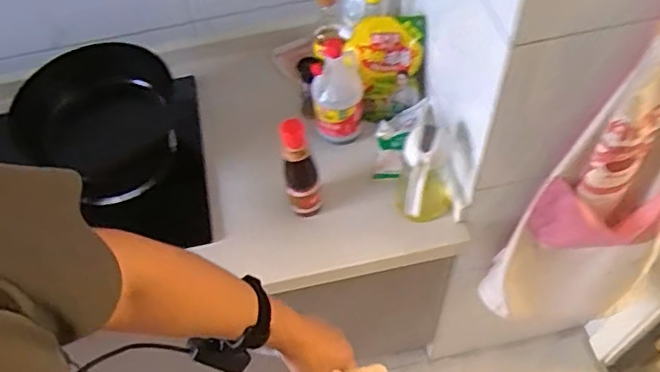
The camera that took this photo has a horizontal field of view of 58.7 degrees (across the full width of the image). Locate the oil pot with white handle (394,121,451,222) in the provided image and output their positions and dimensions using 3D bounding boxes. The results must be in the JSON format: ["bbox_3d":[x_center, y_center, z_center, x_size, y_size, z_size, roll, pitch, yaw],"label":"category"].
[{"bbox_3d":[0.149,0.000,0.915,0.095,0.184,0.107,9,58,9],"label":"oil pot with white handle"}]

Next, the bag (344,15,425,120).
[{"bbox_3d":[0.100,-0.206,1.031,0.129,0.197,0.029,5,40,14],"label":"bag"}]

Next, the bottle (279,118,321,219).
[{"bbox_3d":[-0.043,-0.017,0.933,0.059,0.214,0.052,-12,57,-4],"label":"bottle"}]

